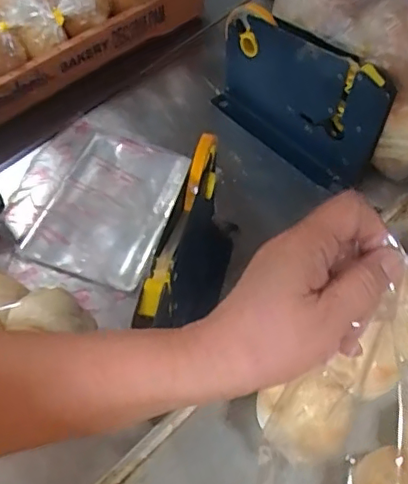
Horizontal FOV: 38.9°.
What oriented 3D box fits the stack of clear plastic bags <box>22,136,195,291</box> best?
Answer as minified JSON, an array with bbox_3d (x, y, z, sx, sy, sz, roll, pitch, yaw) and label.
[{"bbox_3d":[-0.098,-0.044,0.636,0.128,0.019,0.189,19,56,10],"label":"stack of clear plastic bags"}]

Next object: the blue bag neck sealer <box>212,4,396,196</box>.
[{"bbox_3d":[0.102,-0.160,0.676,0.039,0.171,0.219,-38,65,-25],"label":"blue bag neck sealer"}]

